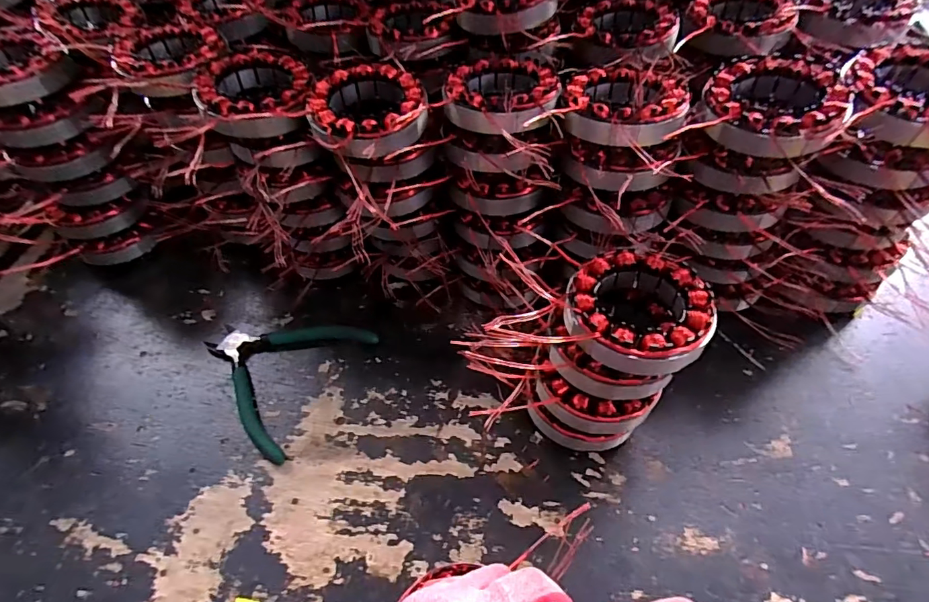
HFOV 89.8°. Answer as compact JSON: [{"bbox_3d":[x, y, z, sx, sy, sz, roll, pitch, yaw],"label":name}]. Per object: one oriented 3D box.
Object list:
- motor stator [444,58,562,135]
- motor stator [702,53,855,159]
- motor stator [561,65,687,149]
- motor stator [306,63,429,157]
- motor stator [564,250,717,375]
[{"bbox_3d":[0.027,-0.155,0.351,0.083,0.027,0.085,-1,52,1],"label":"motor stator"},{"bbox_3d":[0.210,-0.132,0.320,0.085,0.028,0.099,12,53,11],"label":"motor stator"},{"bbox_3d":[0.118,-0.145,0.337,0.083,0.023,0.090,-1,52,1],"label":"motor stator"},{"bbox_3d":[-0.071,-0.141,0.346,0.084,0.027,0.085,-1,52,1],"label":"motor stator"},{"bbox_3d":[0.110,0.005,0.298,0.085,0.029,0.087,-1,52,1],"label":"motor stator"}]

